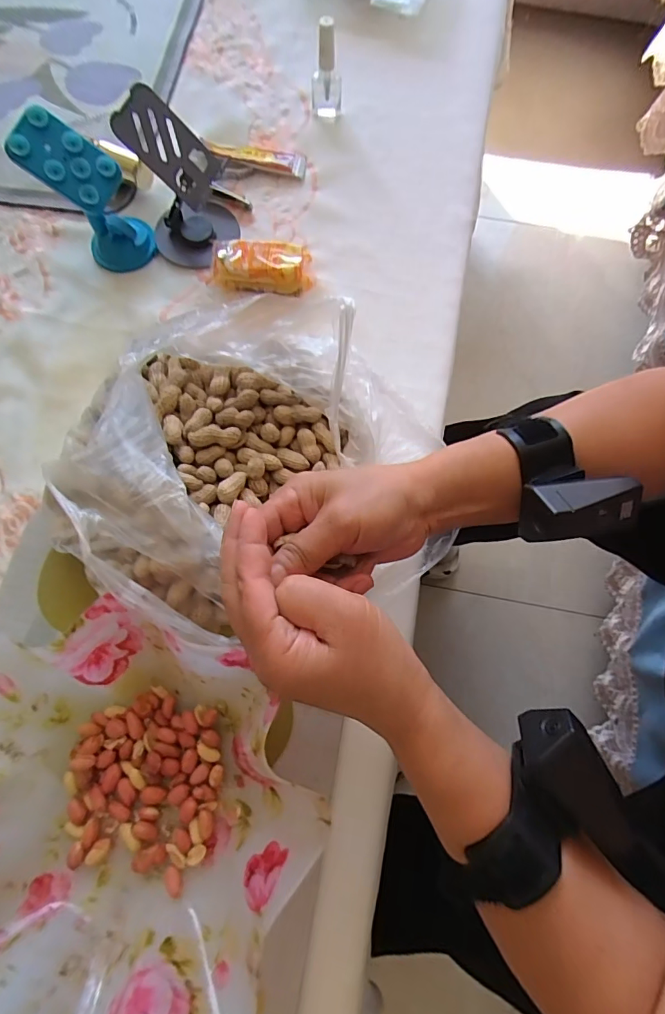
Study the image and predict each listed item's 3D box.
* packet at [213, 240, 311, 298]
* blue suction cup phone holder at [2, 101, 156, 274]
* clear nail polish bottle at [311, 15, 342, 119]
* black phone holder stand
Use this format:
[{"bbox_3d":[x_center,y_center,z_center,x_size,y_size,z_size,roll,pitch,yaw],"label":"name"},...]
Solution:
[{"bbox_3d":[-0.067,-0.228,0.433,0.090,0.028,0.041,2,74,-1],"label":"packet"},{"bbox_3d":[-0.212,-0.277,0.408,0.075,0.104,0.061,28,76,6],"label":"blue suction cup phone holder"},{"bbox_3d":[-0.006,-0.449,0.472,0.032,0.078,0.025,-4,75,-2],"label":"clear nail polish bottle"},{"bbox_3d":[-0.134,-0.288,0.408,0.077,0.108,0.075,-15,75,-5],"label":"black phone holder stand"}]

